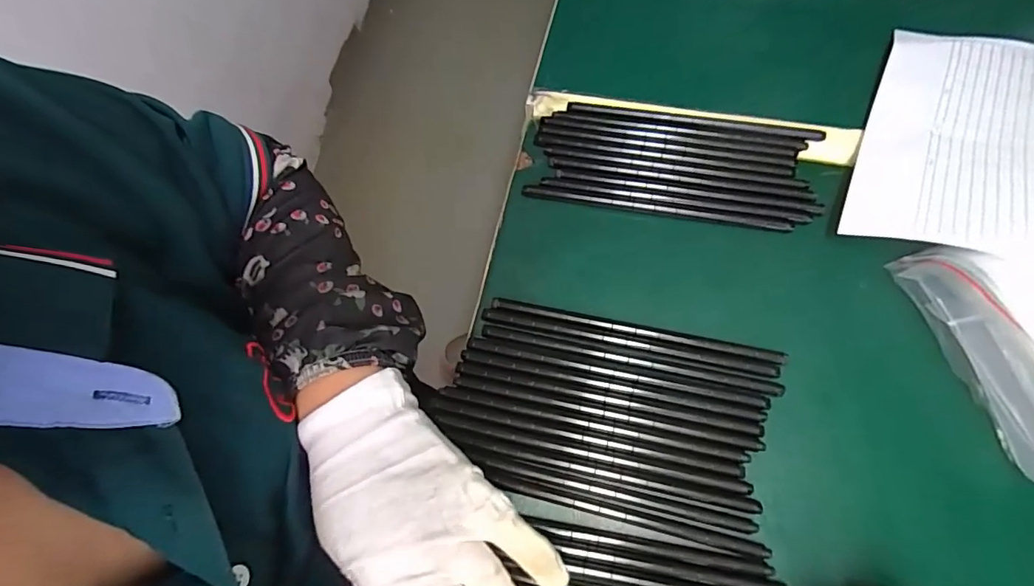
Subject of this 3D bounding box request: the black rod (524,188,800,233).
[{"bbox_3d":[0.090,-0.056,0.330,0.172,0.004,0.009,10,84,7],"label":"black rod"}]

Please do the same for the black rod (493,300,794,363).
[{"bbox_3d":[0.070,0.022,0.297,0.172,0.004,0.008,11,70,5],"label":"black rod"}]

